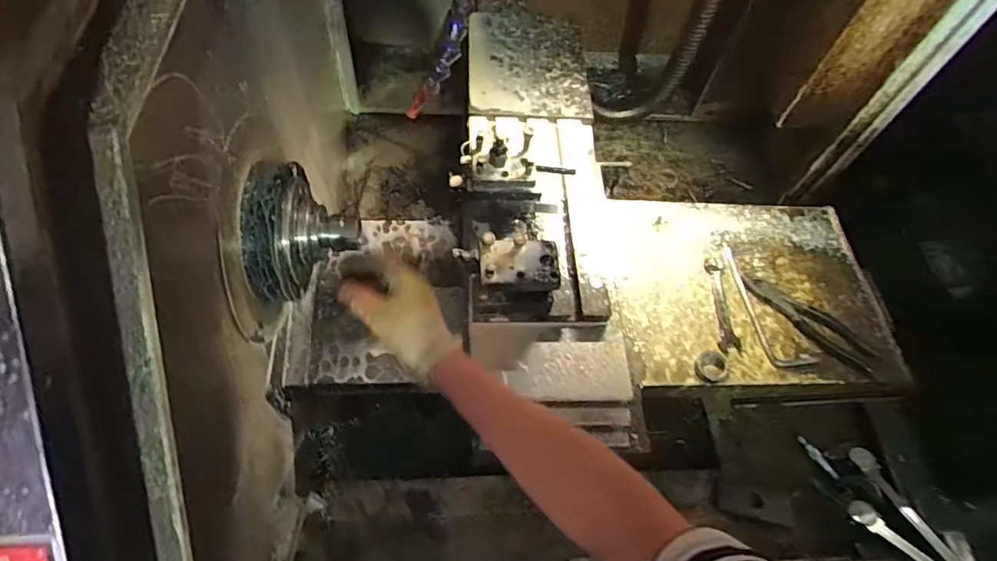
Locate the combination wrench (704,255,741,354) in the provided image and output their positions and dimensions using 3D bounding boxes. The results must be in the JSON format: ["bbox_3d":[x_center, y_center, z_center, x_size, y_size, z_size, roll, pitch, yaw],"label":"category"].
[{"bbox_3d":[0.327,0.033,0.786,0.030,0.008,0.150,-3,66,2],"label":"combination wrench"}]

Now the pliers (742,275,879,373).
[{"bbox_3d":[0.451,0.061,0.787,0.200,0.022,0.047,39,64,18],"label":"pliers"}]

